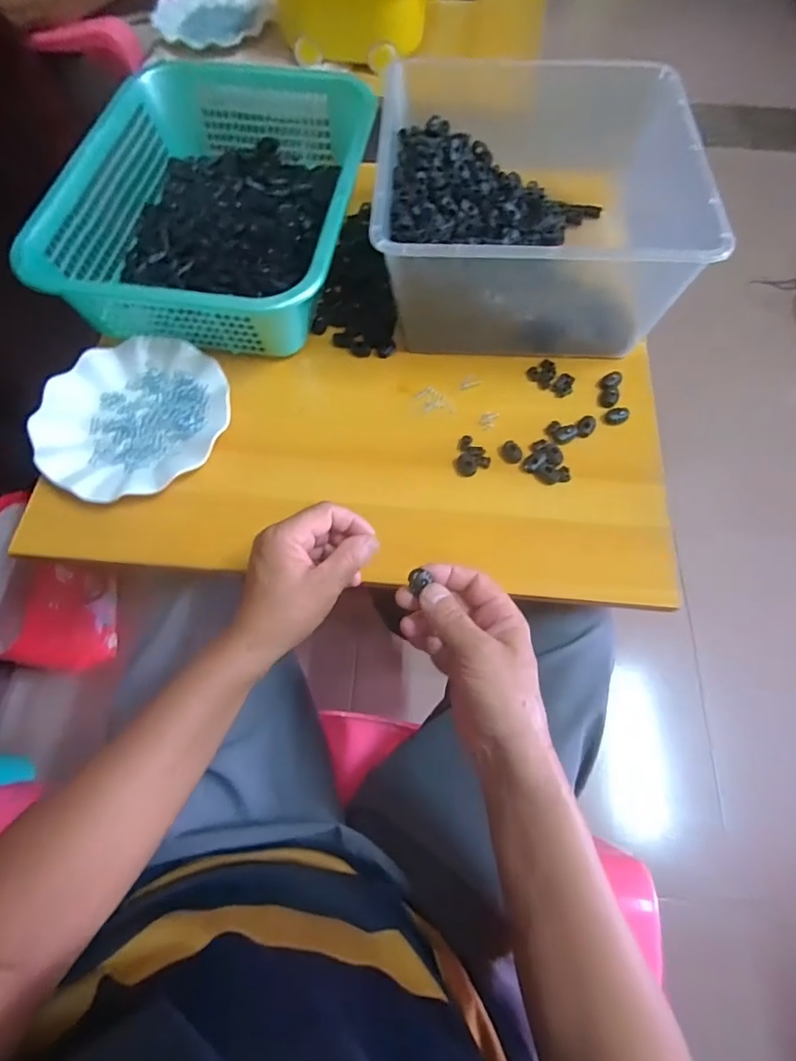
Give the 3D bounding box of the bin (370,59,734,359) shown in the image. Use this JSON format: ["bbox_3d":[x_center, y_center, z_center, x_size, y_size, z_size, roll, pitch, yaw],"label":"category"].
[{"bbox_3d":[0.132,-0.339,0.554,0.295,0.140,0.312,1,64,1],"label":"bin"}]

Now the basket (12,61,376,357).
[{"bbox_3d":[-0.187,-0.380,0.593,0.298,0.090,0.405,9,64,5],"label":"basket"}]

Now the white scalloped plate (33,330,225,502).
[{"bbox_3d":[-0.260,-0.113,0.516,0.177,0.022,0.182,0,64,0],"label":"white scalloped plate"}]

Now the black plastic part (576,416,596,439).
[{"bbox_3d":[0.187,-0.103,0.518,0.017,0.006,0.029,27,67,13],"label":"black plastic part"}]

